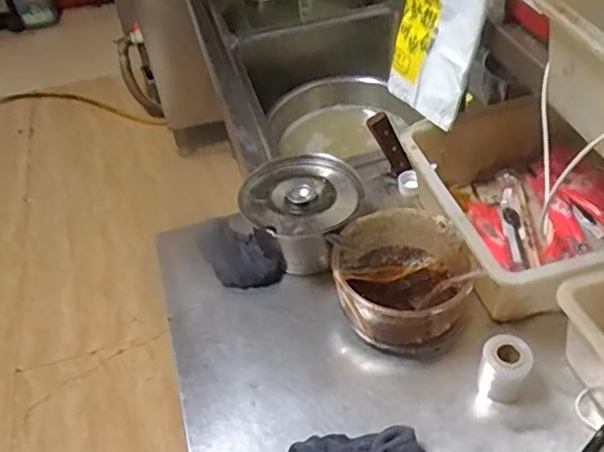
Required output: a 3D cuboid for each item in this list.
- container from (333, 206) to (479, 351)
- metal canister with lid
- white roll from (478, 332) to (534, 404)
[{"bbox_3d":[0.131,0.072,0.781,0.167,0.106,0.164,-3,45,3],"label":"container"},{"bbox_3d":[0.004,-0.014,0.880,0.167,0.107,0.163,-3,45,3],"label":"metal canister with lid"},{"bbox_3d":[0.237,0.170,0.701,0.055,0.072,0.050,-3,45,3],"label":"white roll"}]

